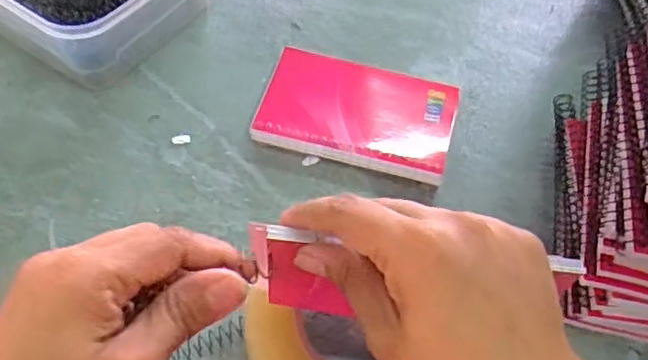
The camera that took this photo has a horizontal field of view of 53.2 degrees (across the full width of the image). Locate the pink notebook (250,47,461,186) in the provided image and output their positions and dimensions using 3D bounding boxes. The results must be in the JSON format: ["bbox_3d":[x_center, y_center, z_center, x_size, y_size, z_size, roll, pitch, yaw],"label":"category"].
[{"bbox_3d":[0.024,-0.046,0.455,0.130,0.020,0.084,13,56,6],"label":"pink notebook"}]

